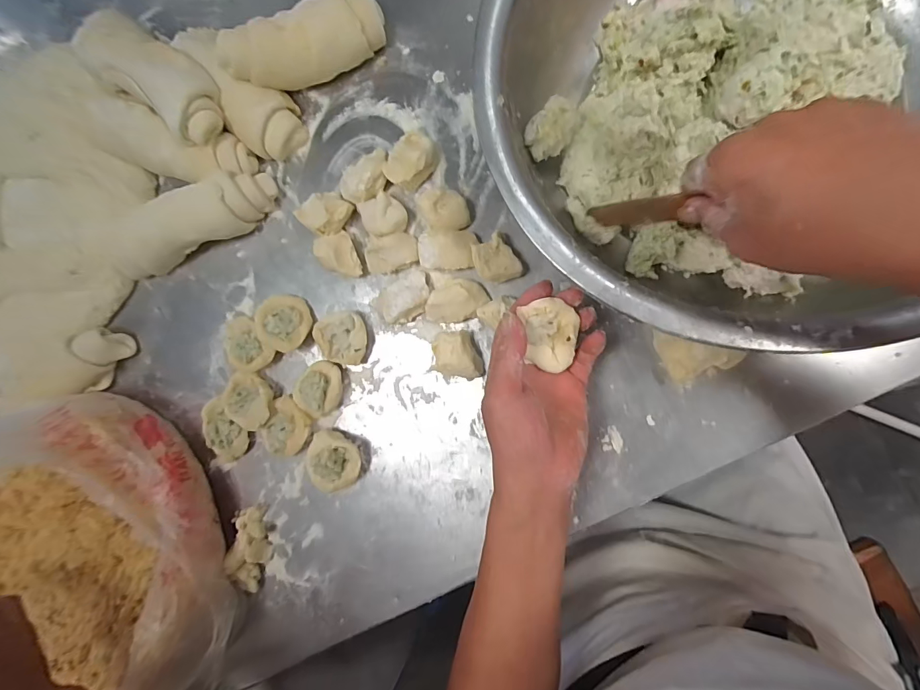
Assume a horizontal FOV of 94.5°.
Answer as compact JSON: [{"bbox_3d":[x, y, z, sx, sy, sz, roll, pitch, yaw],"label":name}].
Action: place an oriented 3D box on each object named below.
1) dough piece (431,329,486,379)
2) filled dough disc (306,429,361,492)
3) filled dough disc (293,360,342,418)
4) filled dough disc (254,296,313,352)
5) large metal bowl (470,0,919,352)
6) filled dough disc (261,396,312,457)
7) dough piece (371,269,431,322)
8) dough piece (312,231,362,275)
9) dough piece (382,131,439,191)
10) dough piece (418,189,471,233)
[{"bbox_3d":[-0.001,0.010,0.400,0.044,0.027,0.044,-8,89,9],"label":"dough piece"},{"bbox_3d":[-0.129,0.119,0.429,0.057,0.030,0.051,30,94,8],"label":"filled dough disc"},{"bbox_3d":[-0.143,0.044,0.433,0.043,0.029,0.056,28,94,8],"label":"filled dough disc"},{"bbox_3d":[-0.180,-0.024,0.434,0.053,0.014,0.054,2,84,-15],"label":"filled dough disc"},{"bbox_3d":[0.216,-0.189,0.317,0.378,0.138,0.370,0,90,9],"label":"large metal bowl"},{"bbox_3d":[-0.177,0.086,0.440,0.044,0.021,0.056,20,93,8],"label":"filled dough disc"},{"bbox_3d":[-0.054,-0.046,0.414,0.055,0.032,0.040,-34,85,7],"label":"dough piece"},{"bbox_3d":[-0.120,-0.087,0.428,0.034,0.031,0.047,-29,86,8],"label":"dough piece"},{"bbox_3d":[-0.046,-0.179,0.413,0.038,0.029,0.054,32,95,7],"label":"dough piece"},{"bbox_3d":[-0.016,-0.125,0.402,0.046,0.034,0.036,-14,88,8],"label":"dough piece"}]

